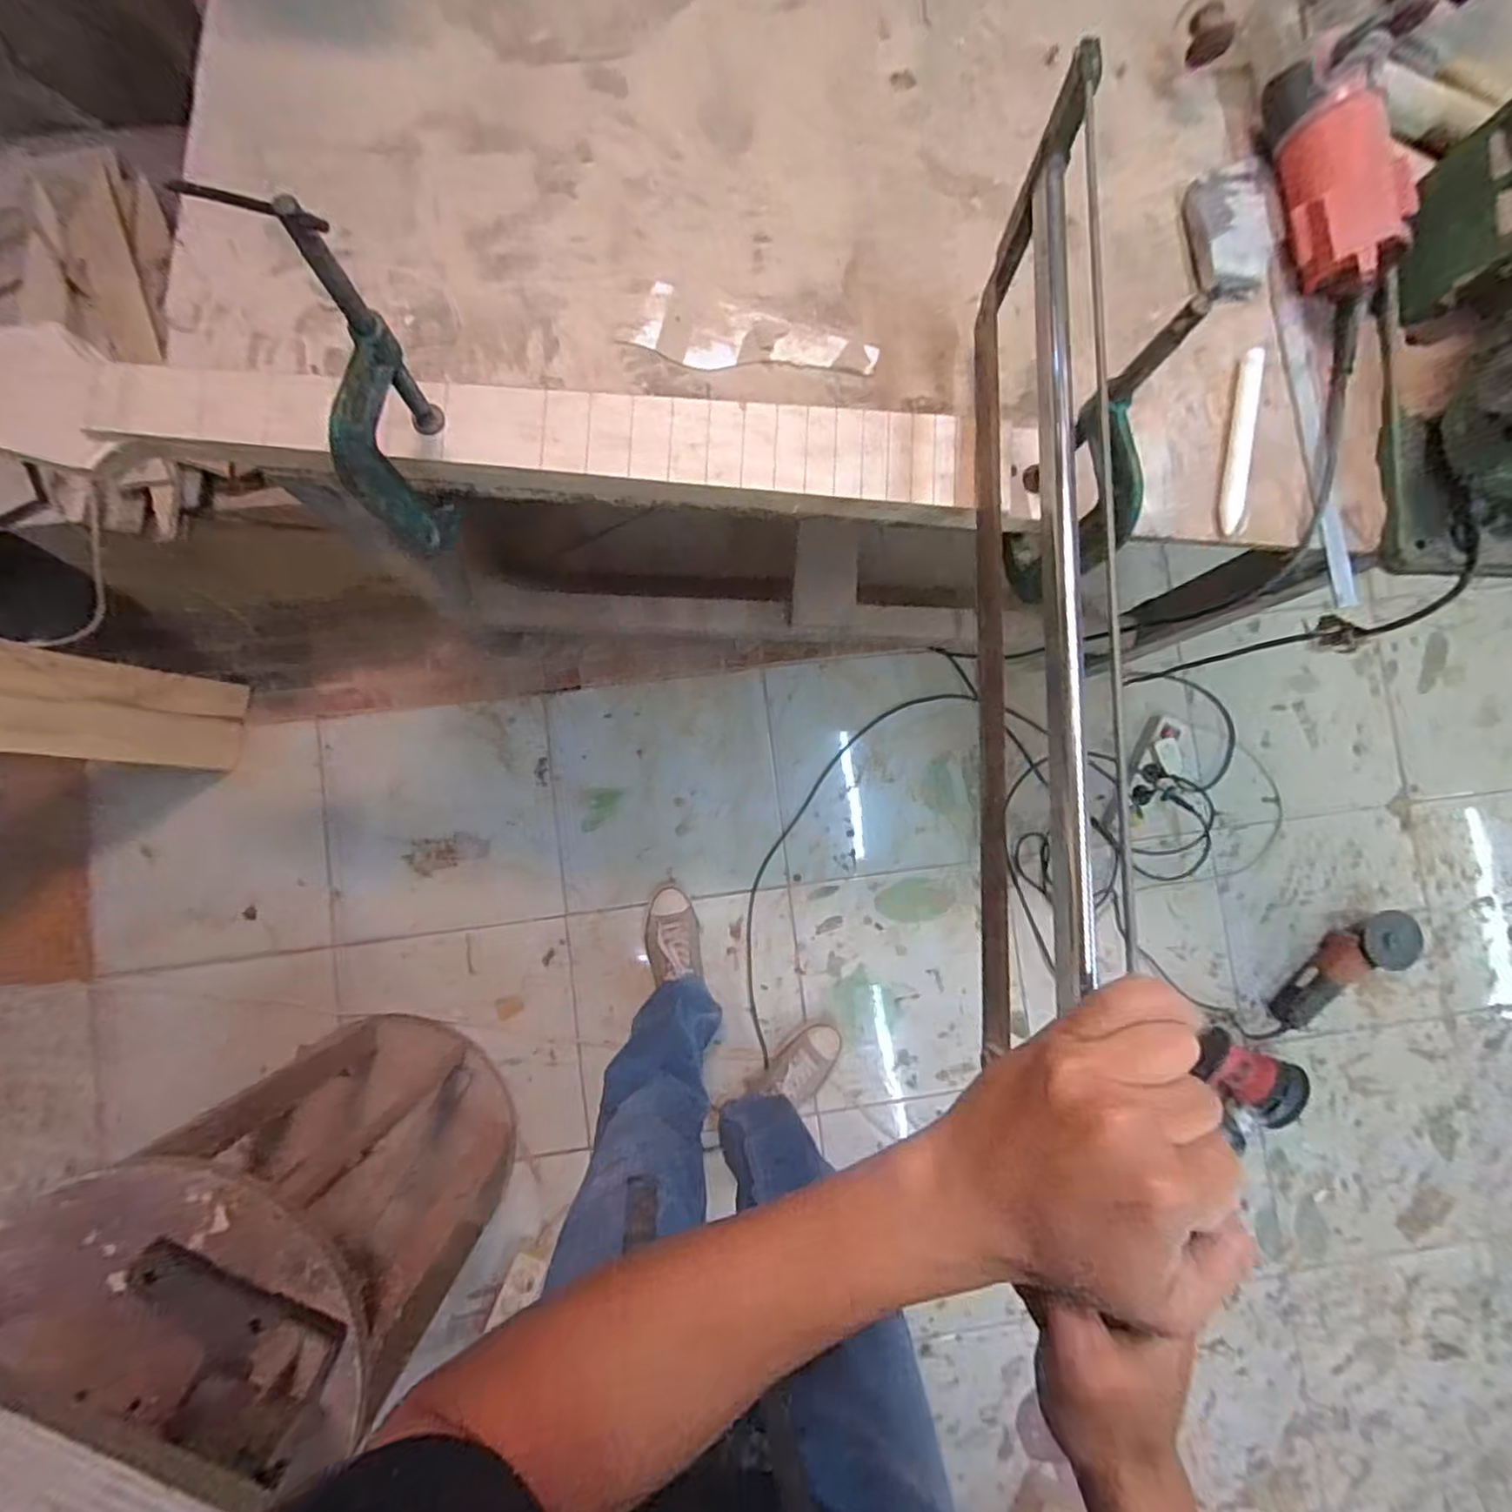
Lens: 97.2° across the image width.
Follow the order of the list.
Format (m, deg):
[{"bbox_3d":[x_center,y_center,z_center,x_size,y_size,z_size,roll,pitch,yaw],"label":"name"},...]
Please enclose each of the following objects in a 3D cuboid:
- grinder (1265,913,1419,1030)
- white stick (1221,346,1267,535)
[{"bbox_3d":[1.057,0.386,1.209,0.280,0.091,0.096,-41,87,8],"label":"grinder"},{"bbox_3d":[0.393,-0.254,0.537,0.017,0.011,0.153,10,85,-1],"label":"white stick"}]

